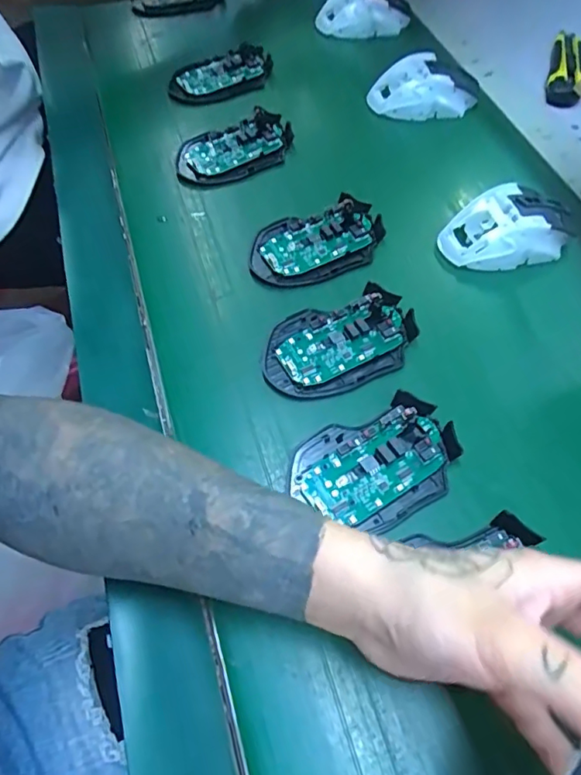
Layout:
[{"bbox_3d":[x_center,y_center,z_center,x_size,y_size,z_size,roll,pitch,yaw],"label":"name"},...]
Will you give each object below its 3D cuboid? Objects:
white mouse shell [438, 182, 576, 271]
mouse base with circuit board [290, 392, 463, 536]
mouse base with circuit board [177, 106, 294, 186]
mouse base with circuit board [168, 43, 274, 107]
[{"bbox_3d":[0.182,-0.131,0.434,0.111,0.036,0.060,-14,54,-14],"label":"white mouse shell"},{"bbox_3d":[0.056,0.047,0.333,0.105,0.013,0.073,-28,62,-17],"label":"mouse base with circuit board"},{"bbox_3d":[-0.052,-0.228,0.501,0.114,0.021,0.067,-19,56,-18],"label":"mouse base with circuit board"},{"bbox_3d":[-0.072,-0.337,0.566,0.117,0.021,0.064,-16,55,-15],"label":"mouse base with circuit board"}]

